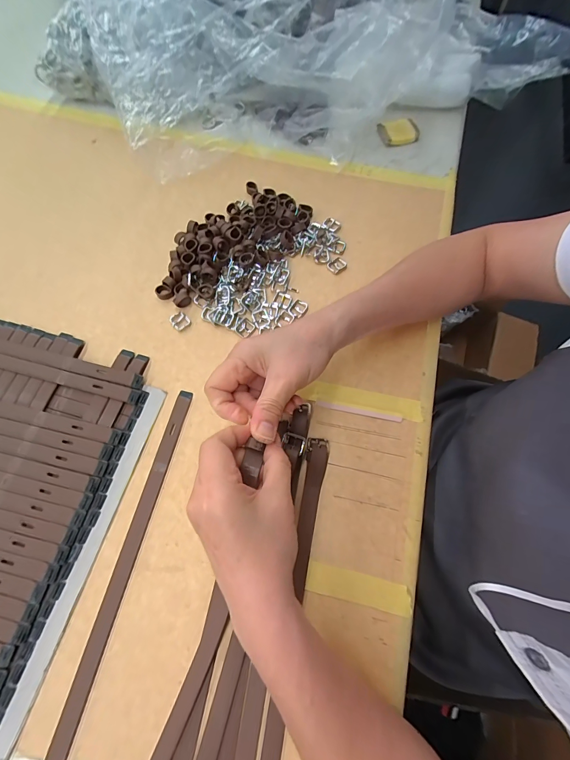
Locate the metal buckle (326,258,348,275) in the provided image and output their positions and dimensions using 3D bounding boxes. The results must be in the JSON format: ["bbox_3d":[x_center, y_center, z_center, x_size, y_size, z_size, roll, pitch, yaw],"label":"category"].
[{"bbox_3d":[0.067,-0.147,0.428,0.021,0.005,0.019,-38,76,-15],"label":"metal buckle"}]

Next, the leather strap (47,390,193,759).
[{"bbox_3d":[-0.155,0.199,0.294,0.016,0.004,0.402,13,70,2],"label":"leather strap"}]

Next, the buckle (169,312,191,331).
[{"bbox_3d":[-0.126,-0.072,0.397,0.021,0.004,0.022,-33,75,-14],"label":"buckle"}]

